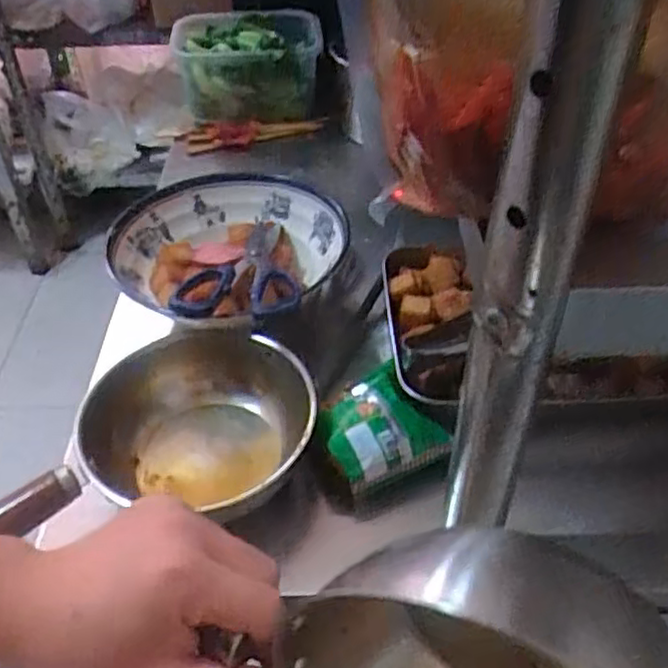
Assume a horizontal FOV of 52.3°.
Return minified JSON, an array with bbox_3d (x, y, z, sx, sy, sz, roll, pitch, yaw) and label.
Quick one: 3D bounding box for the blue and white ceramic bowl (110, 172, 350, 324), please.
[{"bbox_3d":[-0.096,-0.071,0.601,0.197,0.057,0.218,14,45,14],"label":"blue and white ceramic bowl"}]

